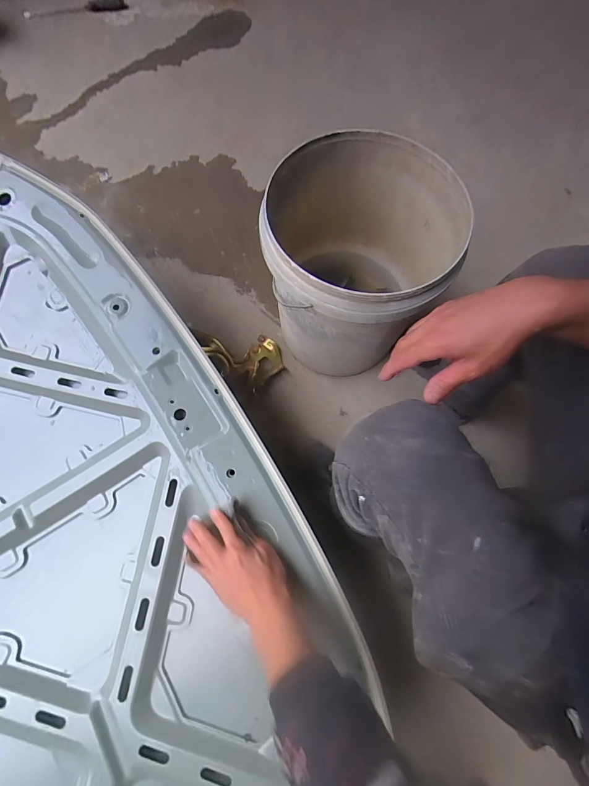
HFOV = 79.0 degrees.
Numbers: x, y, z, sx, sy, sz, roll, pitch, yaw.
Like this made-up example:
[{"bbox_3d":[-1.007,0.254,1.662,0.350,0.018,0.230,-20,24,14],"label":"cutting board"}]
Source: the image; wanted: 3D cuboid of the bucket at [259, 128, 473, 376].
[{"bbox_3d":[0.116,-0.229,0.671,0.278,0.335,0.318,24,75,6],"label":"bucket"}]

